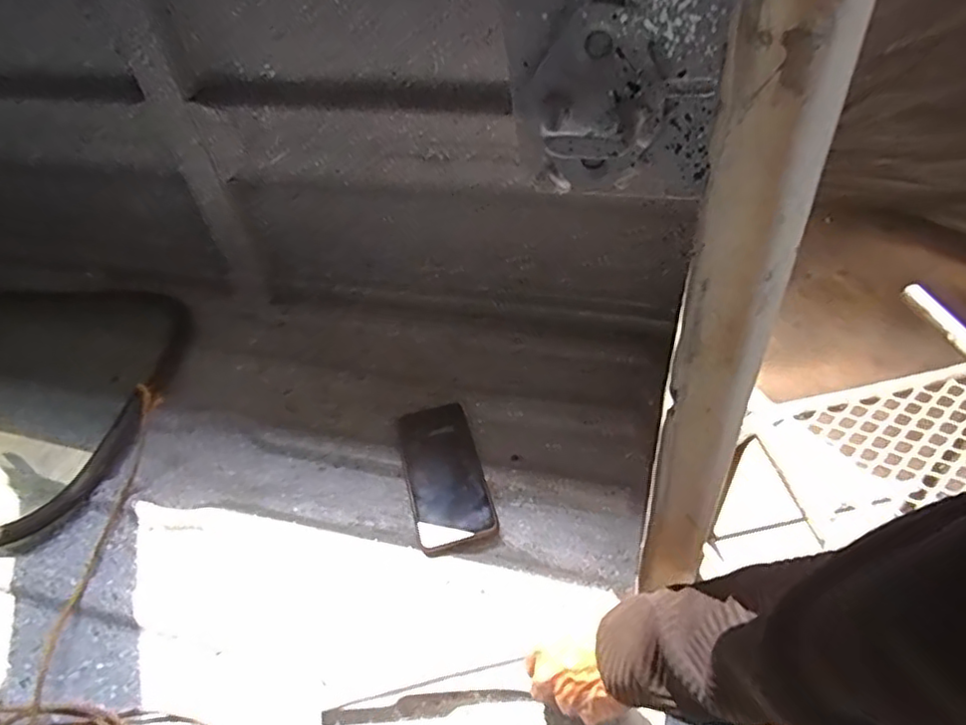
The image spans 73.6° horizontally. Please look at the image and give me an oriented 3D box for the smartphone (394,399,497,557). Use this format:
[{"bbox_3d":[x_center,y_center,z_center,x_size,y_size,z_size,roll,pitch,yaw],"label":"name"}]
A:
[{"bbox_3d":[-0.041,0.117,0.679,0.078,0.018,0.165,-14,47,-6],"label":"smartphone"}]

